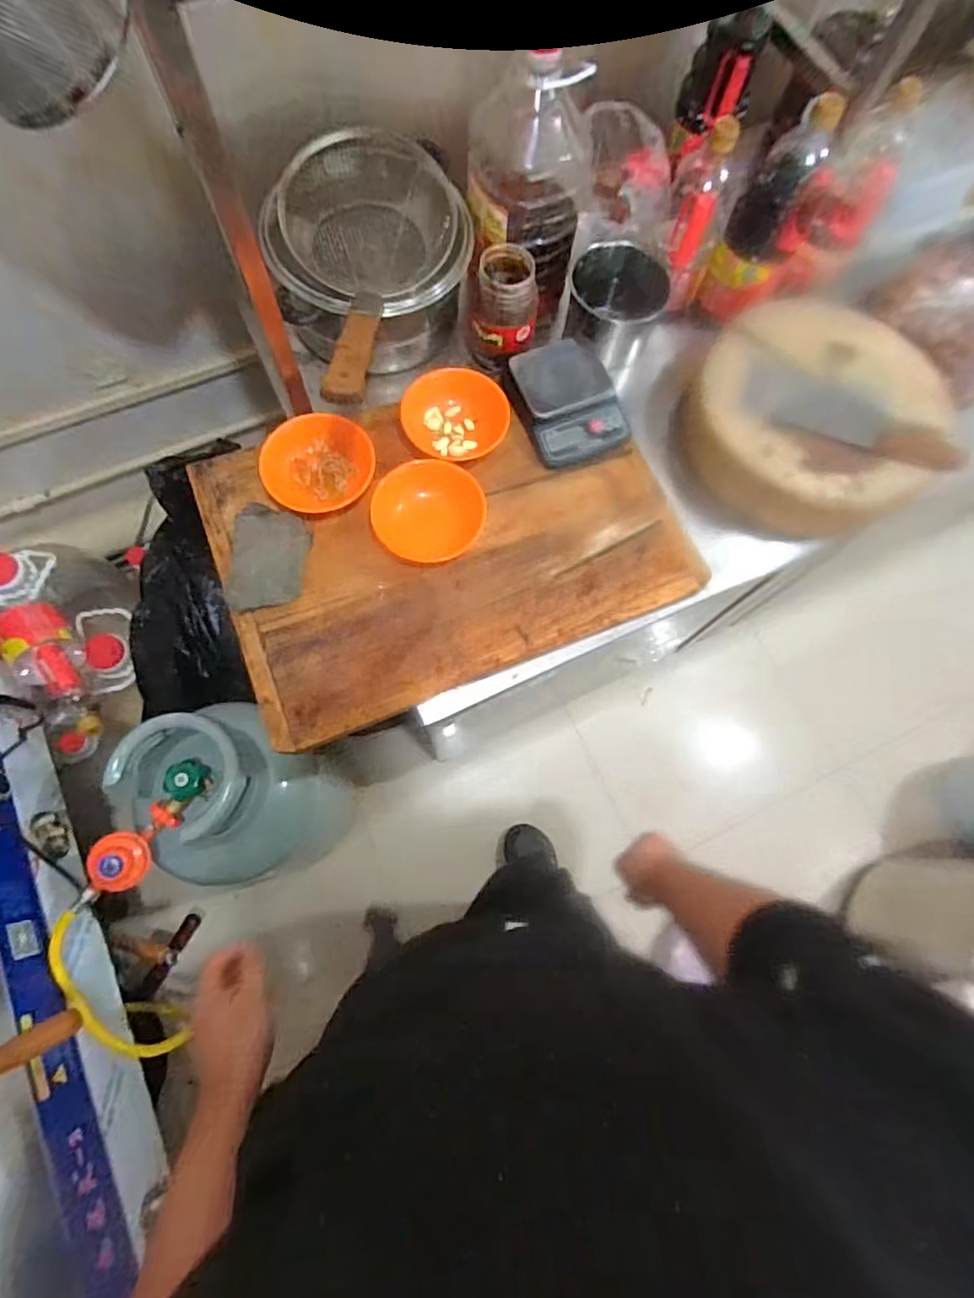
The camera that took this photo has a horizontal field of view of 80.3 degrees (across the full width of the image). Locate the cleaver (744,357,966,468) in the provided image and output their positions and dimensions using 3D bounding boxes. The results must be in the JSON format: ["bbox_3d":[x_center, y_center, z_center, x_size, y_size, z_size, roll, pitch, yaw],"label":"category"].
[{"bbox_3d":[0.547,-0.348,0.880,0.317,0.077,0.030,36,36,17],"label":"cleaver"}]

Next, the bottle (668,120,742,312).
[{"bbox_3d":[0.316,-0.643,0.862,0.073,0.243,0.077,23,73,5],"label":"bottle"}]

